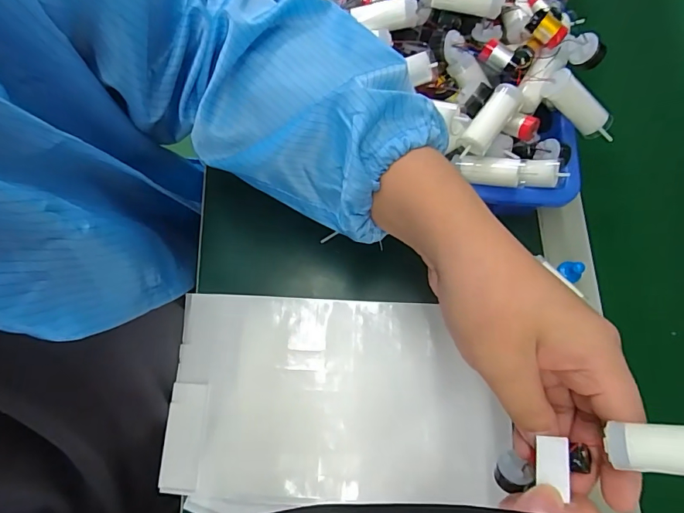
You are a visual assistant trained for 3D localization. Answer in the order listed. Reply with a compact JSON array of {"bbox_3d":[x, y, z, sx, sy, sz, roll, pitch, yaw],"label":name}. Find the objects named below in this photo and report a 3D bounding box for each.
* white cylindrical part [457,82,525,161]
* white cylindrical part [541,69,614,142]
[{"bbox_3d":[0.103,-0.093,0.306,0.020,0.017,0.057,39,94,11],"label":"white cylindrical part"},{"bbox_3d":[0.168,-0.104,0.306,0.064,0.018,0.017,36,76,-16],"label":"white cylindrical part"}]

